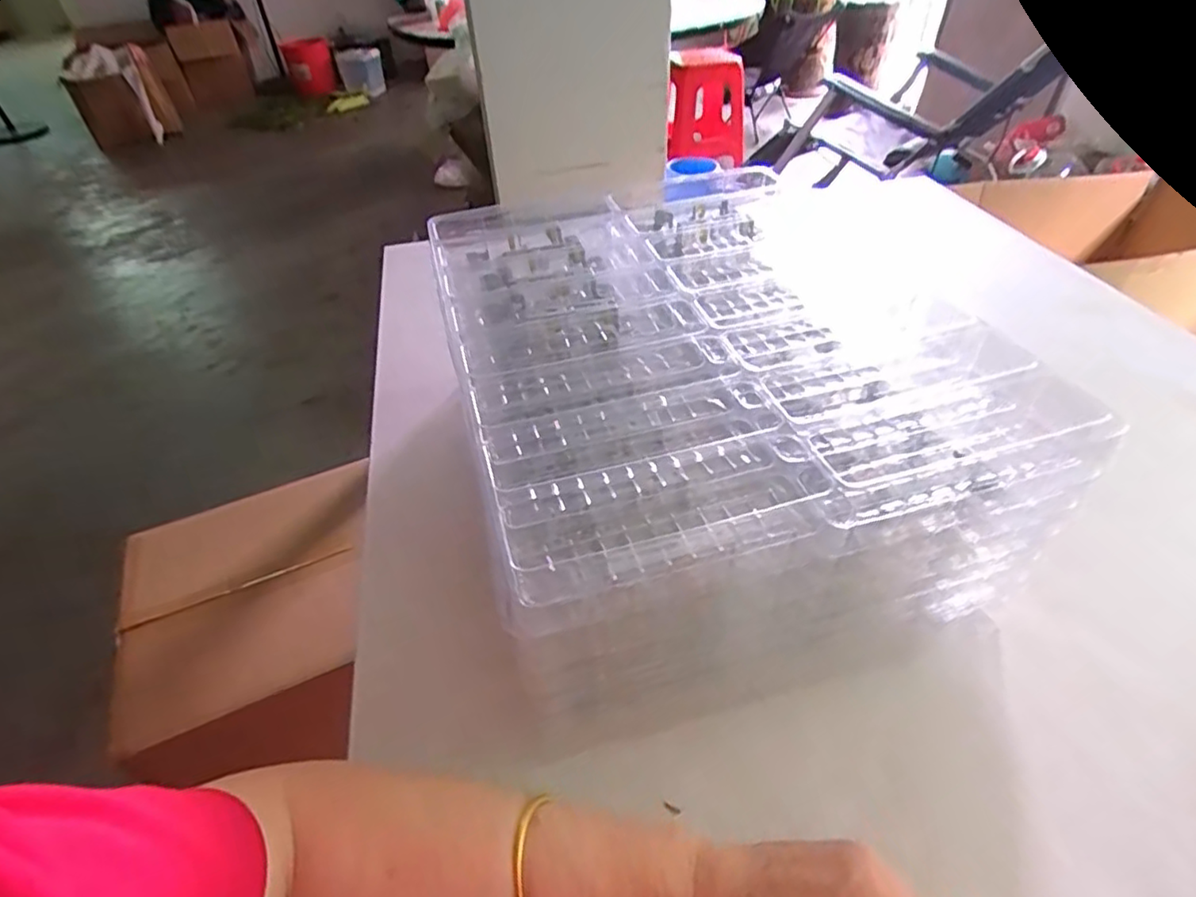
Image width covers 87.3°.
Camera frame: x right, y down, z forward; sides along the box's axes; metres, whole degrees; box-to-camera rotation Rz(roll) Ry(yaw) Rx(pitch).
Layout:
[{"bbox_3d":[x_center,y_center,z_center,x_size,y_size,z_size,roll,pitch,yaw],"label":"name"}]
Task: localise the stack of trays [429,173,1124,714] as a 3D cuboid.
[{"bbox_3d":[0.091,-0.043,0.515,0.403,0.178,0.456,-16,44,-13],"label":"stack of trays"}]

